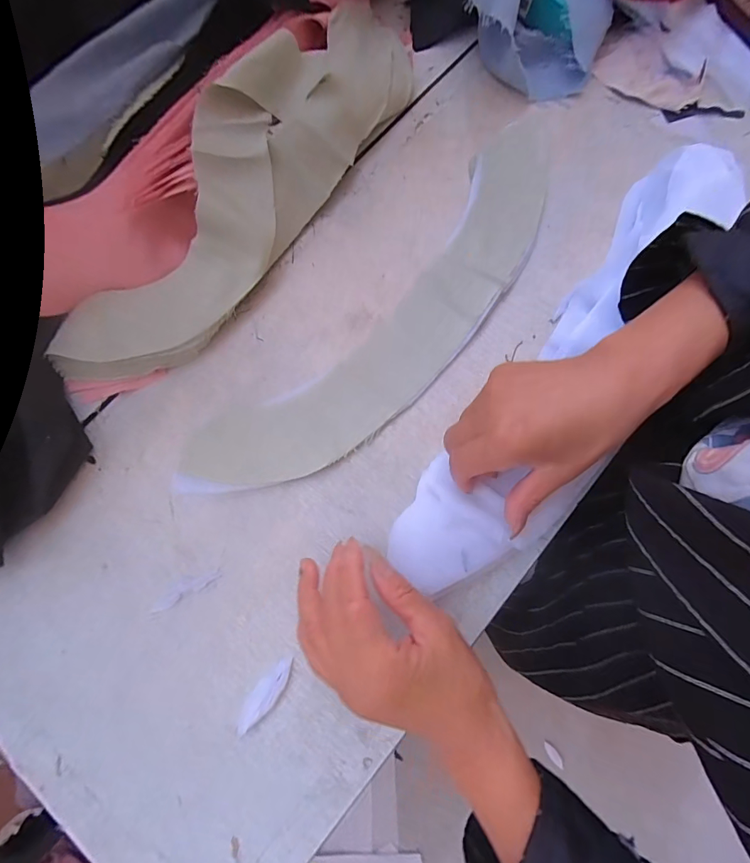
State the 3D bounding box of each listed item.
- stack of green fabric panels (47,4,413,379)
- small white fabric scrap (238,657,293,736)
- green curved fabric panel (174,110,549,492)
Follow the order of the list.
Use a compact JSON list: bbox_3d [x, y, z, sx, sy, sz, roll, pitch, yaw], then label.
[{"bbox_3d":[-0.101,-0.213,0.338,0.104,0.060,0.430,34,81,7],"label":"stack of green fabric panels"},{"bbox_3d":[-0.078,0.187,0.285,0.016,0.004,0.056,37,82,8],"label":"small white fabric scrap"},{"bbox_3d":[0.025,-0.098,0.338,0.105,0.011,0.427,41,82,8],"label":"green curved fabric panel"}]

